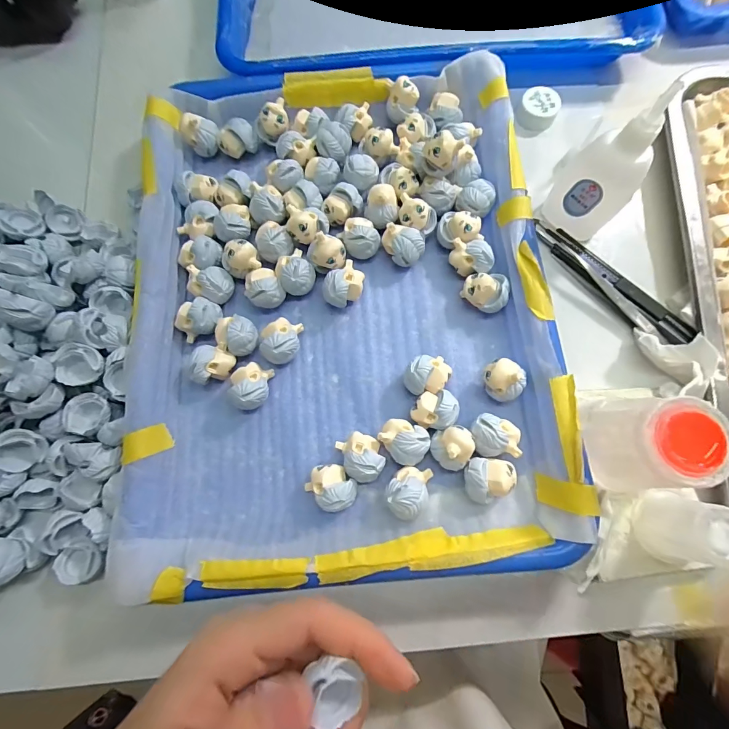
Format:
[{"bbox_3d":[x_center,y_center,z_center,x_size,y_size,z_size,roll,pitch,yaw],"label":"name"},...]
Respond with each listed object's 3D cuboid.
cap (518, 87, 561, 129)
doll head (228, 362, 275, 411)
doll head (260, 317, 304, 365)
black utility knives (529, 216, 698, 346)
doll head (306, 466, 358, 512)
[{"bbox_3d":[0.132,-0.193,0.285,0.028,0.011,0.030,0,76,1],"label":"cap"},{"bbox_3d":[-0.069,0.013,0.227,0.021,0.025,0.028,27,78,7],"label":"doll head"},{"bbox_3d":[-0.051,-0.015,0.234,0.022,0.024,0.027,5,77,2],"label":"doll head"},{"bbox_3d":[0.162,-0.055,0.252,0.022,0.012,0.118,-42,79,-9],"label":"black utility knives"},{"bbox_3d":[-0.018,0.069,0.213,0.021,0.022,0.026,-43,80,-9],"label":"doll head"}]

